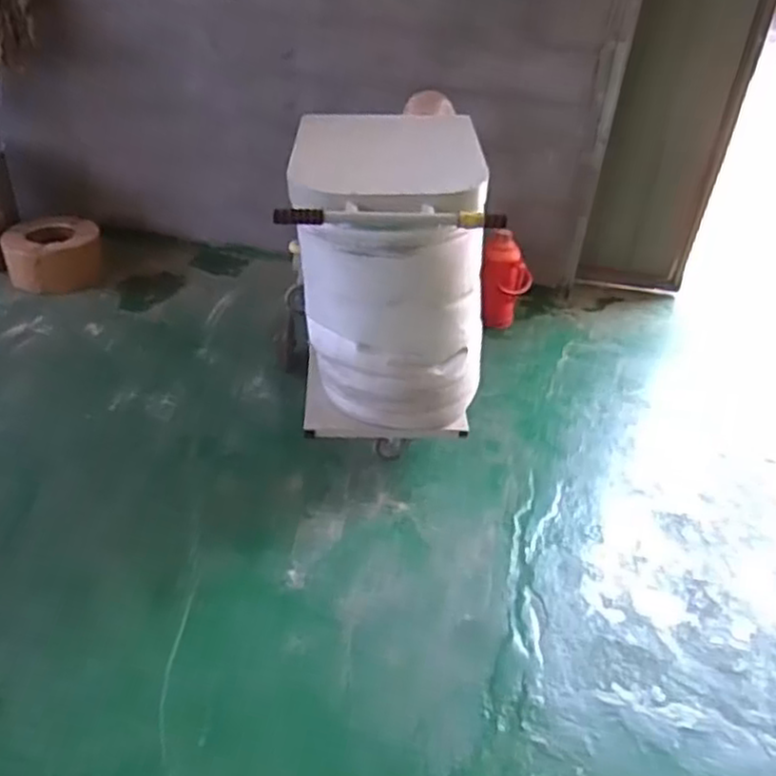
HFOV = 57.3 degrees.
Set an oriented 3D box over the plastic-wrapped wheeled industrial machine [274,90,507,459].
[{"bbox_3d":[0.002,-0.192,1.937,0.481,0.933,0.464,3,36,-2],"label":"plastic-wrapped wheeled industrial machine"}]

